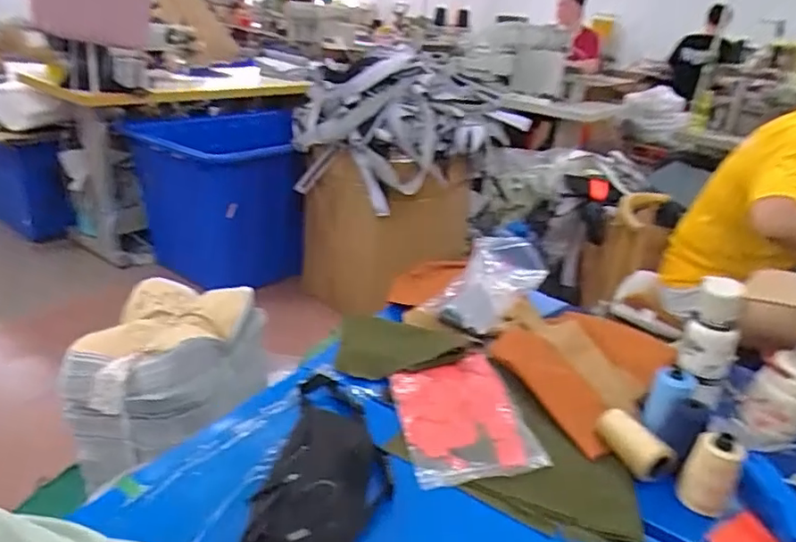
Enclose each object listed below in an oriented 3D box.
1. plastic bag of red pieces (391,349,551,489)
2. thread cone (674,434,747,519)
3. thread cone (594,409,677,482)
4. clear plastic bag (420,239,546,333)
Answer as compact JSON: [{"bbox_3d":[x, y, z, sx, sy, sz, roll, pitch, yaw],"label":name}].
[{"bbox_3d":[0.103,0.231,0.920,0.203,0.025,0.257,-1,26,-15],"label":"plastic bag of red pieces"},{"bbox_3d":[0.440,0.286,0.791,0.065,0.102,0.053,23,29,31],"label":"thread cone"},{"bbox_3d":[0.363,0.265,0.873,0.054,0.053,0.124,-3,26,-18],"label":"thread cone"},{"bbox_3d":[0.205,0.018,1.239,0.146,0.091,0.304,24,44,33],"label":"clear plastic bag"}]

